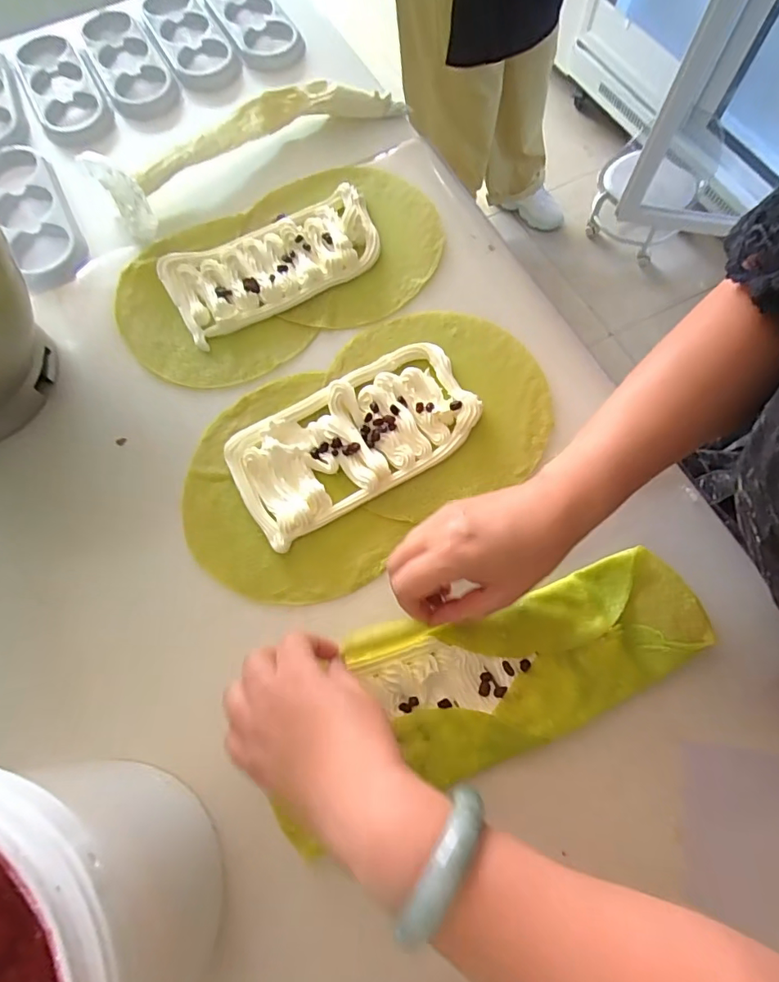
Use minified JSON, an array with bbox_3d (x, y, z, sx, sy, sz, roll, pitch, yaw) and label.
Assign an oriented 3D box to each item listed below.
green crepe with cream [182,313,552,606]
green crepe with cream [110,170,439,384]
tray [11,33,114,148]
[{"bbox_3d":[-0.022,-0.044,0.437,0.325,0.020,0.191,-32,73,-9],"label":"green crepe with cream"},{"bbox_3d":[-0.107,-0.226,0.503,0.321,0.016,0.186,-31,73,-9],"label":"green crepe with cream"},{"bbox_3d":[-0.390,-0.479,0.598,0.075,0.027,0.166,-29,73,-9],"label":"tray"}]

